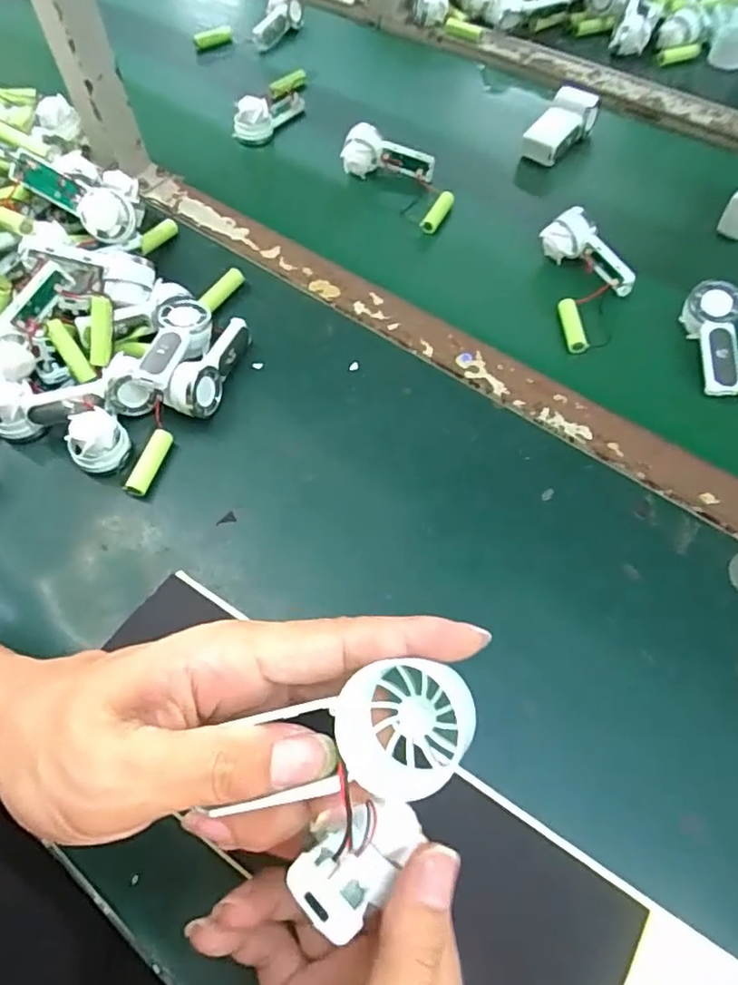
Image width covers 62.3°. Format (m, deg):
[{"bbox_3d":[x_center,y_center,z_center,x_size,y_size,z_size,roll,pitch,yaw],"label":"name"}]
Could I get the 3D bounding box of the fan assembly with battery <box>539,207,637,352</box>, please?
[{"bbox_3d":[0.188,-0.177,0.518,0.064,0.030,0.134,-2,73,0],"label":"fan assembly with battery"}]

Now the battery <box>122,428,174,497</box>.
[{"bbox_3d":[-0.159,-0.023,0.440,0.013,0.012,0.051,15,62,10],"label":"battery"}]

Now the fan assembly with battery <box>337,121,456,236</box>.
[{"bbox_3d":[0.031,-0.317,0.601,0.138,0.040,0.064,39,68,21],"label":"fan assembly with battery"}]

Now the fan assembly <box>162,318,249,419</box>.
[{"bbox_3d":[-0.127,-0.100,0.478,0.033,0.034,0.091,14,61,9],"label":"fan assembly"}]

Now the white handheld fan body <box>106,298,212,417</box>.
[{"bbox_3d":[-0.158,-0.106,0.475,0.052,0.045,0.104,16,62,10],"label":"white handheld fan body"}]

